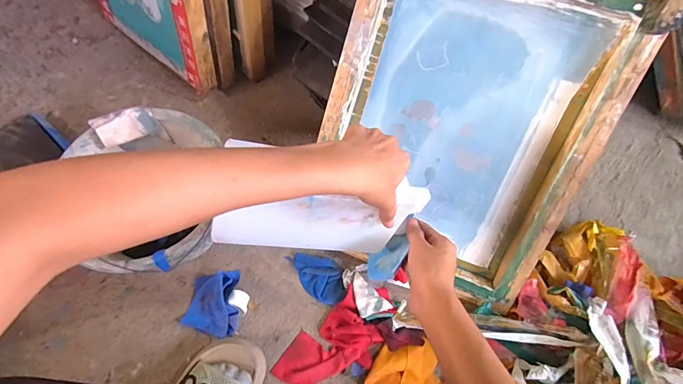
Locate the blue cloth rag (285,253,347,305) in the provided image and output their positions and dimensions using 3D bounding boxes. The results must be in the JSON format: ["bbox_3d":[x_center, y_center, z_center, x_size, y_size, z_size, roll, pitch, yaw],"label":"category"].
[{"bbox_3d":[-0.039,0.140,0.634,0.110,0.016,0.065,34,67,14],"label":"blue cloth rag"}]

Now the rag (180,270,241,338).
[{"bbox_3d":[-0.202,0.172,0.601,0.087,0.035,0.101,11,63,3],"label":"rag"}]

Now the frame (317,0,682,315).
[{"bbox_3d":[0.166,-0.095,0.548,0.369,0.448,0.041,21,20,6],"label":"frame"}]

